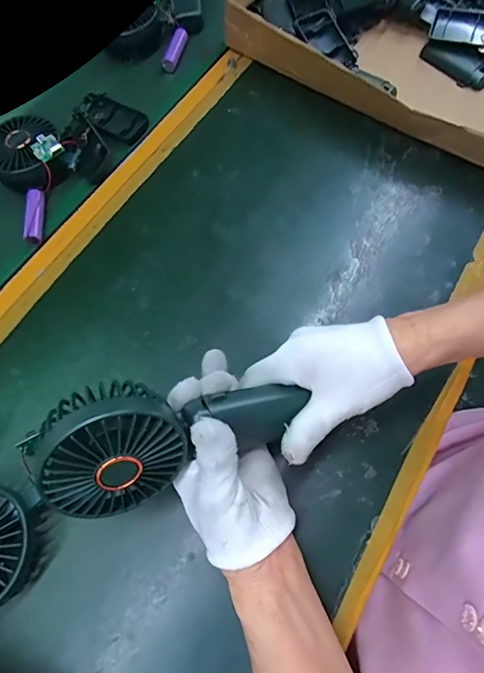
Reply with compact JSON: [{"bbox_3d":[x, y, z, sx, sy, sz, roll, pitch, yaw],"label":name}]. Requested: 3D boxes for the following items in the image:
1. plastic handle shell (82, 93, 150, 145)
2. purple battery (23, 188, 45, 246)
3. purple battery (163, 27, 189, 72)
[{"bbox_3d":[-0.161,-0.273,0.524,0.097,0.012,0.048,36,73,17],"label":"plastic handle shell"},{"bbox_3d":[-0.227,-0.133,0.464,0.021,0.013,0.068,-10,66,-1],"label":"purple battery"},{"bbox_3d":[-0.089,-0.388,0.568,0.020,0.015,0.069,10,67,7],"label":"purple battery"}]

